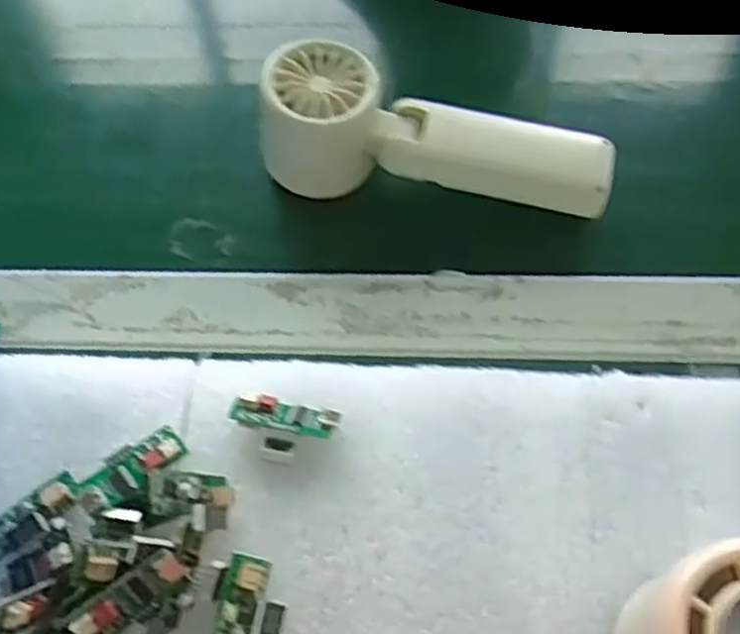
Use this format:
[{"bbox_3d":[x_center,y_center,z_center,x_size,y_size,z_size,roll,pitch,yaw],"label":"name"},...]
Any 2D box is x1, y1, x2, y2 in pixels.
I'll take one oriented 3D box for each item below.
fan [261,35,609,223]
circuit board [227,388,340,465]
[{"bbox_3d":[0.031,-0.084,0.367,0.160,0.056,0.044,9,62,7],"label":"fan"},{"bbox_3d":[-0.032,0.041,0.286,0.038,0.010,0.023,6,62,6],"label":"circuit board"}]

